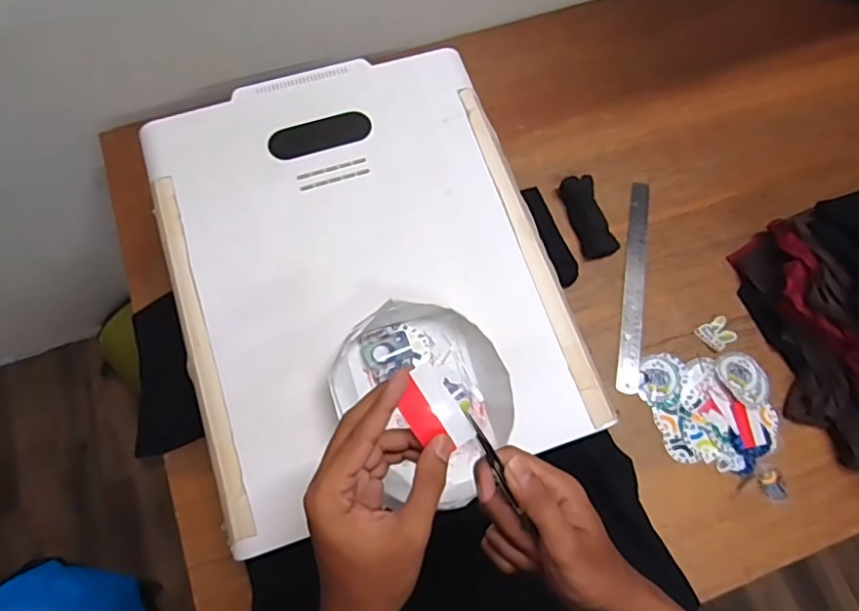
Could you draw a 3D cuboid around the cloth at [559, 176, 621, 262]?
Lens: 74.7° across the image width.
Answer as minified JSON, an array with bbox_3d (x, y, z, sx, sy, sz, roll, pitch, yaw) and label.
[{"bbox_3d":[0.230,-0.127,0.811,0.045,0.031,0.128,-15,72,-8],"label":"cloth"}]

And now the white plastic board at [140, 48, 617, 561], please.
[{"bbox_3d":[-0.075,-0.051,0.621,0.393,0.018,0.497,-18,74,-7],"label":"white plastic board"}]

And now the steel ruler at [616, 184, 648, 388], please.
[{"bbox_3d":[0.293,-0.036,0.799,0.030,0.006,0.319,10,71,0],"label":"steel ruler"}]

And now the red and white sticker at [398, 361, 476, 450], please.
[{"bbox_3d":[0.002,0.071,0.377,0.034,0.004,0.058,-33,94,-8],"label":"red and white sticker"}]

